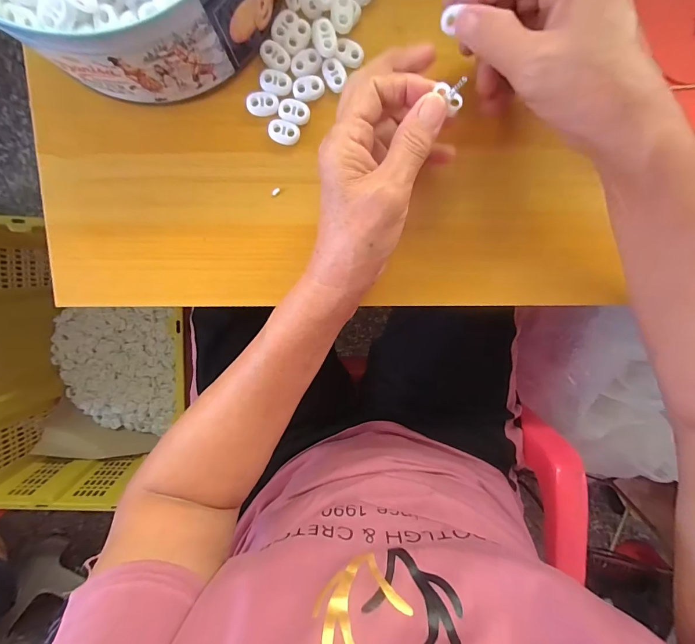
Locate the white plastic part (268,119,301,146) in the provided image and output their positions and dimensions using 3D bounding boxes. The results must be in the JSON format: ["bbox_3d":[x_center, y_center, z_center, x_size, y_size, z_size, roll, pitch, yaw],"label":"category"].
[{"bbox_3d":[-0.046,-0.138,0.265,0.022,0.005,0.015,17,98,-5],"label":"white plastic part"}]

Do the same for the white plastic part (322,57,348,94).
[{"bbox_3d":[-0.009,-0.176,0.258,0.015,0.004,0.022,-31,99,2],"label":"white plastic part"}]

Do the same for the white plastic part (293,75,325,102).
[{"bbox_3d":[-0.028,-0.167,0.259,0.022,0.004,0.016,-17,100,0],"label":"white plastic part"}]

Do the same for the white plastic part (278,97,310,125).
[{"bbox_3d":[-0.038,-0.151,0.262,0.022,0.004,0.016,15,98,-5],"label":"white plastic part"}]

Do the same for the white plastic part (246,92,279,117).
[{"bbox_3d":[-0.061,-0.156,0.261,0.022,0.005,0.015,-7,99,-2],"label":"white plastic part"}]

